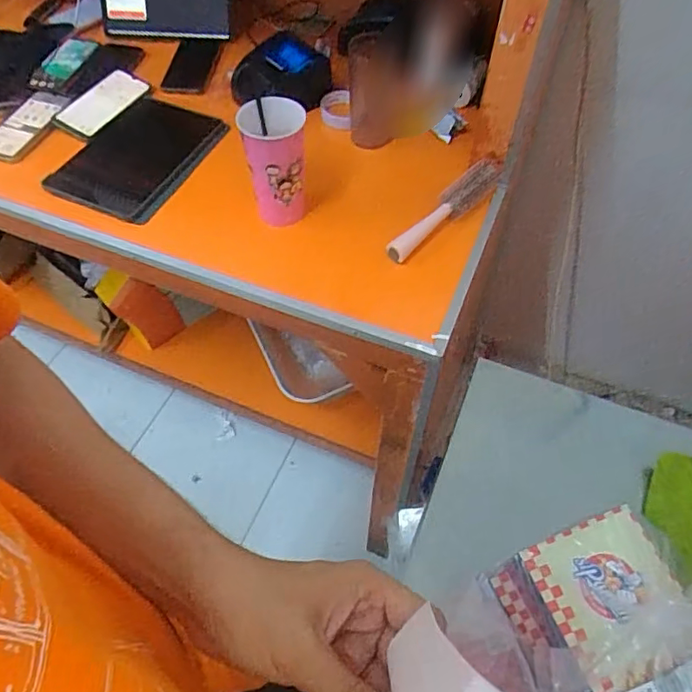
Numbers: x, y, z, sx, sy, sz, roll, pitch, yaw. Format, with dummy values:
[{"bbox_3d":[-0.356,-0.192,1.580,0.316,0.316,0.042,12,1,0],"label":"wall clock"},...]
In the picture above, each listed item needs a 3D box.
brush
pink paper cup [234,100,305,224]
[{"bbox_3d":[0.148,-0.198,0.799,0.040,0.027,0.252,33,60,21],"label":"brush"},{"bbox_3d":[-0.097,-0.238,0.753,0.082,0.158,0.083,0,54,0],"label":"pink paper cup"}]

